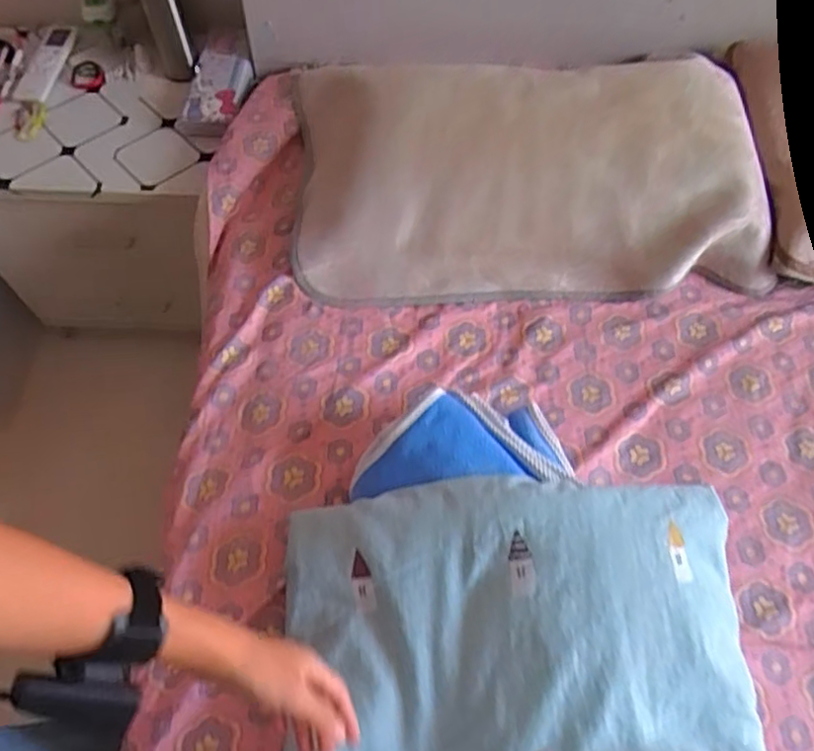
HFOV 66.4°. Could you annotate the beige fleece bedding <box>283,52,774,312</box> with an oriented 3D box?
[{"bbox_3d":[0.154,-0.276,0.839,0.626,0.161,0.338,0,62,-3],"label":"beige fleece bedding"}]

